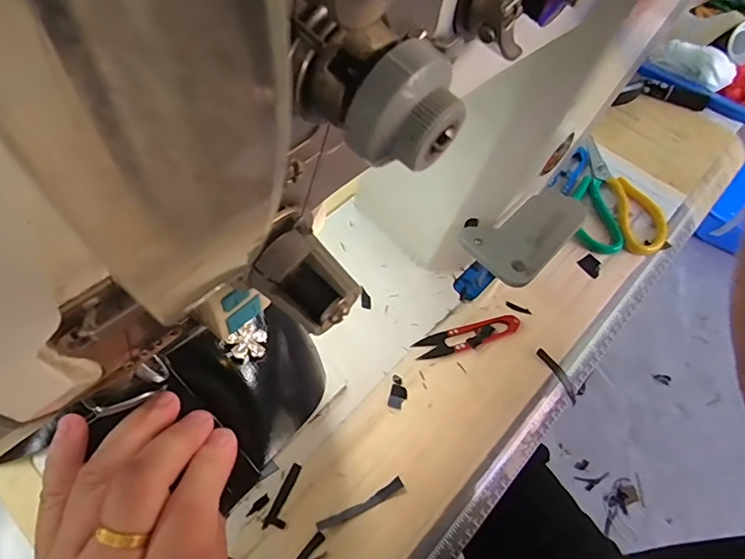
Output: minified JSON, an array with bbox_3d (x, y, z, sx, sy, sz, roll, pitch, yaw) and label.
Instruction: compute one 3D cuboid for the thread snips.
[{"bbox_3d":[0.091,0.053,0.466,0.102,0.009,0.025,-13,61,-11],"label":"thread snips"}]

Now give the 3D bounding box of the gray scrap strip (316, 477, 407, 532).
[{"bbox_3d":[-0.009,0.179,0.386,0.073,0.006,0.010,-24,64,-16],"label":"gray scrap strip"}]

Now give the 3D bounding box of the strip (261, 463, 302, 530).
[{"bbox_3d":[-0.067,0.174,0.389,0.016,0.004,0.052,23,61,10],"label":"strip"}]

